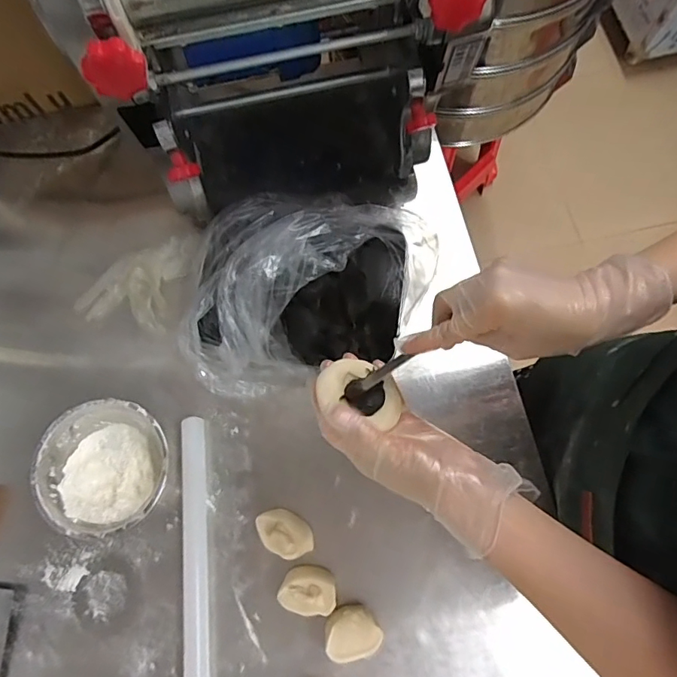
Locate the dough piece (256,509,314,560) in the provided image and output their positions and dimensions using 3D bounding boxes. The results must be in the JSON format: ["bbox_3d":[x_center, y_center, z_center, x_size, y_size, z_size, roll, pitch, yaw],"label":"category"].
[{"bbox_3d":[-0.060,0.220,0.542,0.065,0.046,0.041,34,77,10],"label":"dough piece"}]

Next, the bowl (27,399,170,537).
[{"bbox_3d":[-0.271,0.150,0.560,0.146,0.053,0.140,0,74,1],"label":"bowl"}]

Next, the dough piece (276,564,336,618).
[{"bbox_3d":[-0.034,0.277,0.523,0.062,0.038,0.048,-1,74,1],"label":"dough piece"}]

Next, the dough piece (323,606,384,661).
[{"bbox_3d":[0.016,0.318,0.512,0.057,0.040,0.054,21,76,7],"label":"dough piece"}]

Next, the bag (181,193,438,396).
[{"bbox_3d":[-0.034,-0.056,0.574,0.273,0.127,0.268,12,75,5],"label":"bag"}]

